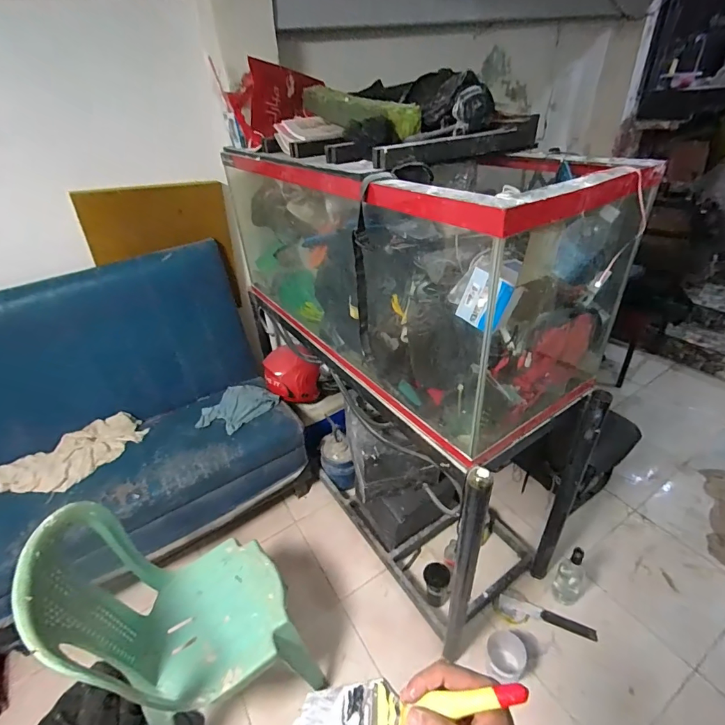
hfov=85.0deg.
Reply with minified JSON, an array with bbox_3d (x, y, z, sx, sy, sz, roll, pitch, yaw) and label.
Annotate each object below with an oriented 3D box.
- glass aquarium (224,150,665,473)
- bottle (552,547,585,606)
[{"bbox_3d":[0.031,-0.318,1.168,0.449,0.513,1.207,-27,40,-27],"label":"glass aquarium"},{"bbox_3d":[0.721,0.717,1.354,0.089,0.266,0.096,19,42,31],"label":"bottle"}]

